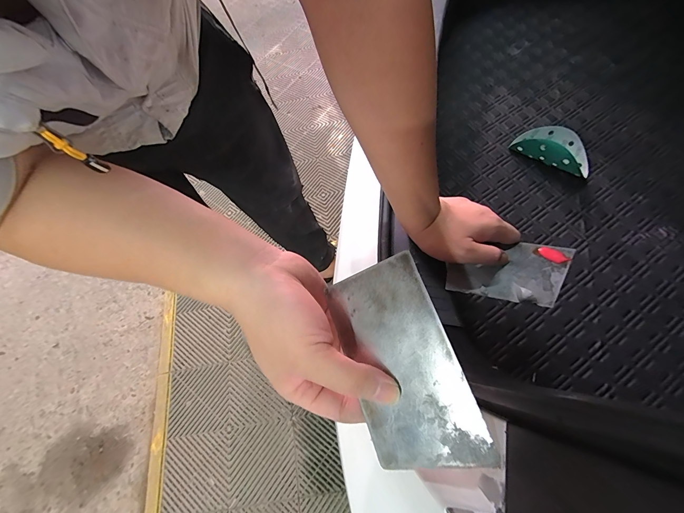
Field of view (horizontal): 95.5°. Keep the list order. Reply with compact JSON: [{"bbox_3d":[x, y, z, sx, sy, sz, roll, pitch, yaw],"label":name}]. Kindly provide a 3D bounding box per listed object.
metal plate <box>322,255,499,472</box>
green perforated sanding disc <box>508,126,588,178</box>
[{"bbox_3d":[0.039,0.071,0.211,0.073,0.004,0.133,-28,71,21],"label":"metal plate"},{"bbox_3d":[0.396,-0.205,0.573,0.140,0.059,0.084,35,74,20],"label":"green perforated sanding disc"}]

